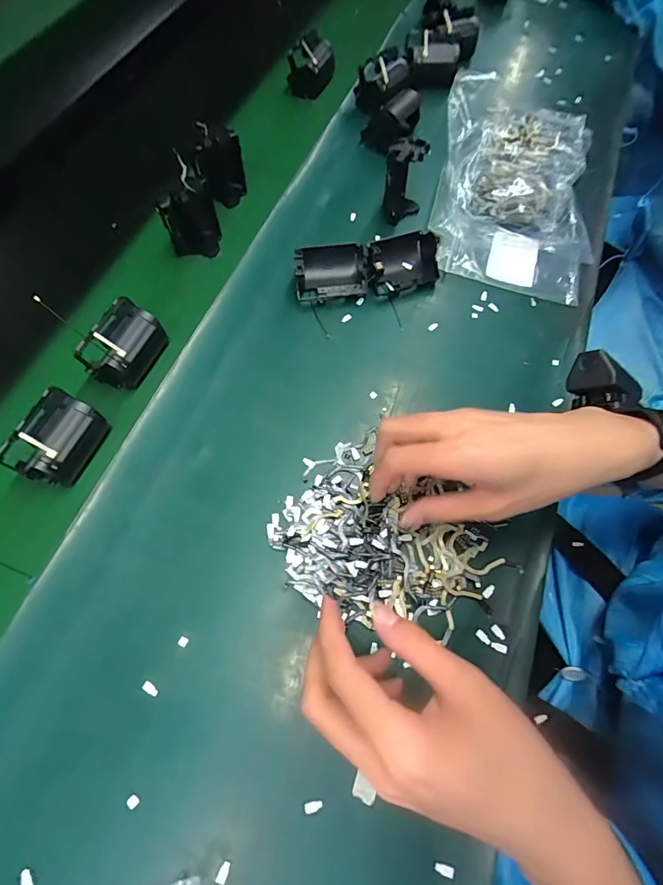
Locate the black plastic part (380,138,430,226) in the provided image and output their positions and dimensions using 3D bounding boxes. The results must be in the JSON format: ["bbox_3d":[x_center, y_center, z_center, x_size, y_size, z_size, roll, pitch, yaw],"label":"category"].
[{"bbox_3d":[0.079,-0.283,0.449,0.043,0.068,0.051,11,67,3],"label":"black plastic part"}]

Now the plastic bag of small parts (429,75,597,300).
[{"bbox_3d":[0.215,-0.315,0.489,0.182,0.032,0.327,14,67,4],"label":"plastic bag of small parts"}]

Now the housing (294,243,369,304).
[{"bbox_3d":[-0.001,-0.173,0.417,0.071,0.037,0.054,-8,68,-5],"label":"housing"}]

